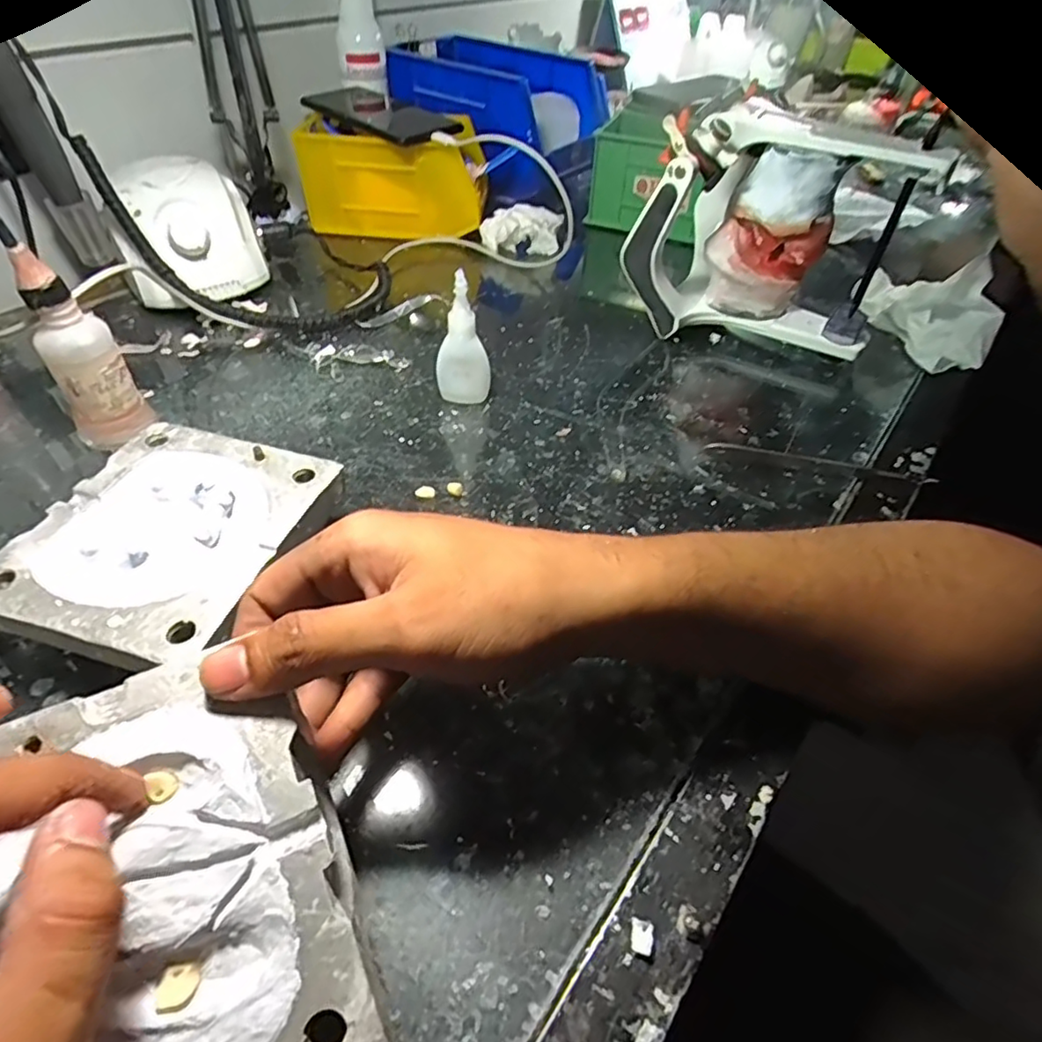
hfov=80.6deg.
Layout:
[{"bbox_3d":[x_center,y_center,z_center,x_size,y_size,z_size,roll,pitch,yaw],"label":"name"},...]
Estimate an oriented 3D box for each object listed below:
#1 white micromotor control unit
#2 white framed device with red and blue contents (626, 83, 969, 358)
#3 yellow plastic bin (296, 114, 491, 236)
[{"bbox_3d":[-0.277,-0.234,0.506,0.106,0.079,0.124,-21,52,-22],"label":"white micromotor control unit"},{"bbox_3d":[0.188,-0.213,0.463,0.175,0.150,0.147,24,50,18],"label":"white framed device with red and blue contents"},{"bbox_3d":[-0.124,-0.336,0.603,0.168,0.084,0.078,1,47,-2],"label":"yellow plastic bin"}]

